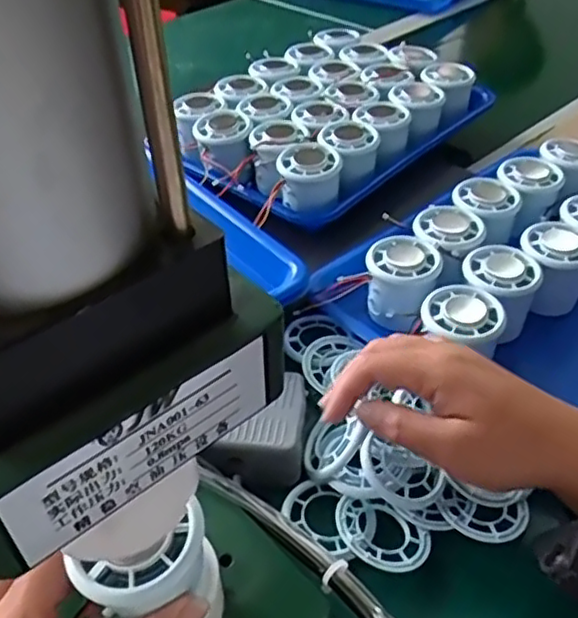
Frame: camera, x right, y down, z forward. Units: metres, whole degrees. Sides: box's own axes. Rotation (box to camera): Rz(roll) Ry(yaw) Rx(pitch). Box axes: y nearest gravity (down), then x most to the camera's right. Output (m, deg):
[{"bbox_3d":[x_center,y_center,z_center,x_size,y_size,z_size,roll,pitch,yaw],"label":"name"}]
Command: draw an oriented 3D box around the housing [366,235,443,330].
[{"bbox_3d":[0.086,-0.020,0.498,0.051,0.049,0.052,11,44,13],"label":"housing"}]

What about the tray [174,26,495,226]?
[{"bbox_3d":[0.035,-0.194,0.665,0.210,0.060,0.312,32,52,32],"label":"tray"}]

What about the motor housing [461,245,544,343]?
[{"bbox_3d":[0.155,-0.010,0.493,0.054,0.060,0.054,-1,42,1],"label":"motor housing"}]

